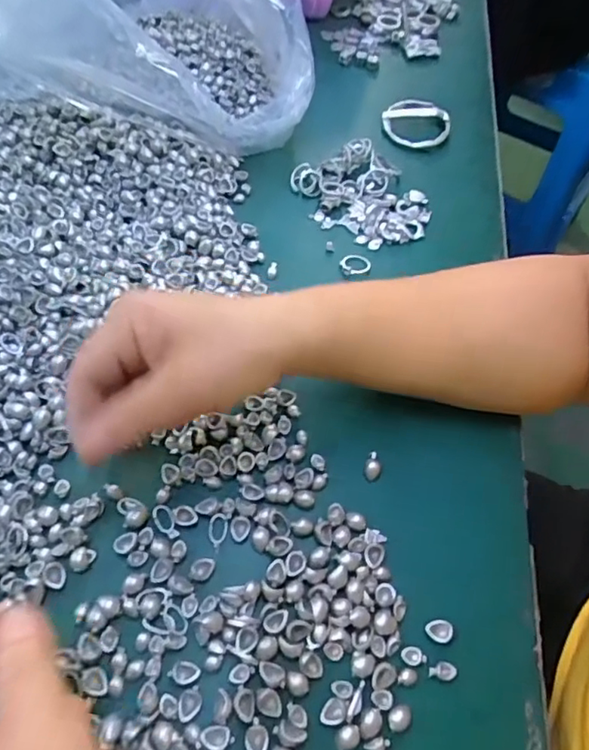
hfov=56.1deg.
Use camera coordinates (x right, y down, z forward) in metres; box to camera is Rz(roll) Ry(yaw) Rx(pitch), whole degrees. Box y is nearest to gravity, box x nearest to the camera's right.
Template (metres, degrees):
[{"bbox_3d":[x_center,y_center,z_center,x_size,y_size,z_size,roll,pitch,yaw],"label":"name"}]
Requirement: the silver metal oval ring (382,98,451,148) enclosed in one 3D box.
[{"bbox_3d":[0.108,-0.224,0.489,0.055,0.010,0.057,-20,62,-16],"label":"silver metal oval ring"}]

